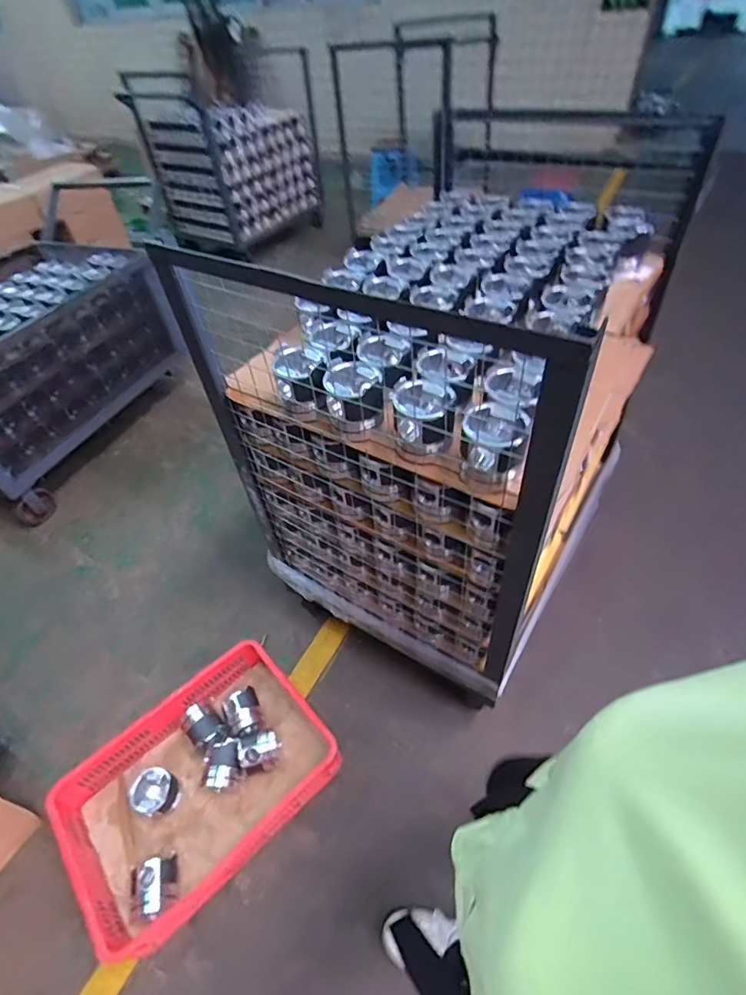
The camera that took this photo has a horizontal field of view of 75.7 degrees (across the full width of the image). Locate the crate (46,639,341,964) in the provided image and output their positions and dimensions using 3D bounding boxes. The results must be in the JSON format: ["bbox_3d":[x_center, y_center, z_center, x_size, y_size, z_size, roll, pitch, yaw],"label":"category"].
[{"bbox_3d":[-0.444,0.727,1.243,0.624,0.147,0.446,-34,55,-21],"label":"crate"}]

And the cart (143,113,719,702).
[{"bbox_3d":[0.263,-0.301,1.237,0.690,0.948,1.137,25,57,25],"label":"cart"}]

